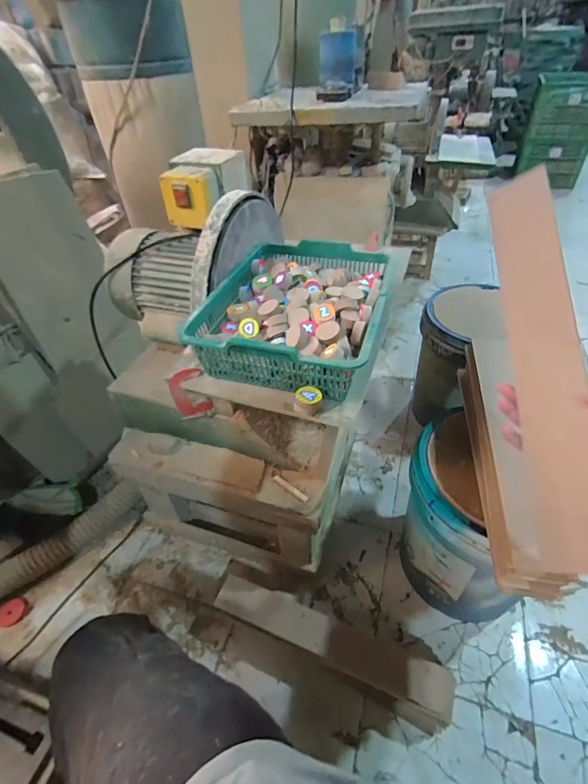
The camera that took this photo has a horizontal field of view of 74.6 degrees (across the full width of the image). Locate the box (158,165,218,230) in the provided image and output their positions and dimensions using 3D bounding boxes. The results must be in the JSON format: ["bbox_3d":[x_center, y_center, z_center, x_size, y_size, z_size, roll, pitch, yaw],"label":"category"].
[{"bbox_3d":[-0.181,-0.336,0.674,0.098,0.092,0.048,6,45,10],"label":"box"}]

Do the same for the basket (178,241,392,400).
[{"bbox_3d":[0.010,-0.120,0.550,0.227,0.075,0.294,11,46,15],"label":"basket"}]

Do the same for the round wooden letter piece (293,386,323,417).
[{"bbox_3d":[0.018,0.012,0.465,0.032,0.026,0.026,18,48,21],"label":"round wooden letter piece"}]

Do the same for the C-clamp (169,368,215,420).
[{"bbox_3d":[-0.145,0.008,0.554,0.049,0.096,0.017,-14,45,-11],"label":"C-clamp"}]

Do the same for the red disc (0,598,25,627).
[{"bbox_3d":[-0.654,0.507,0.889,0.058,0.014,0.057,-2,44,2],"label":"red disc"}]

